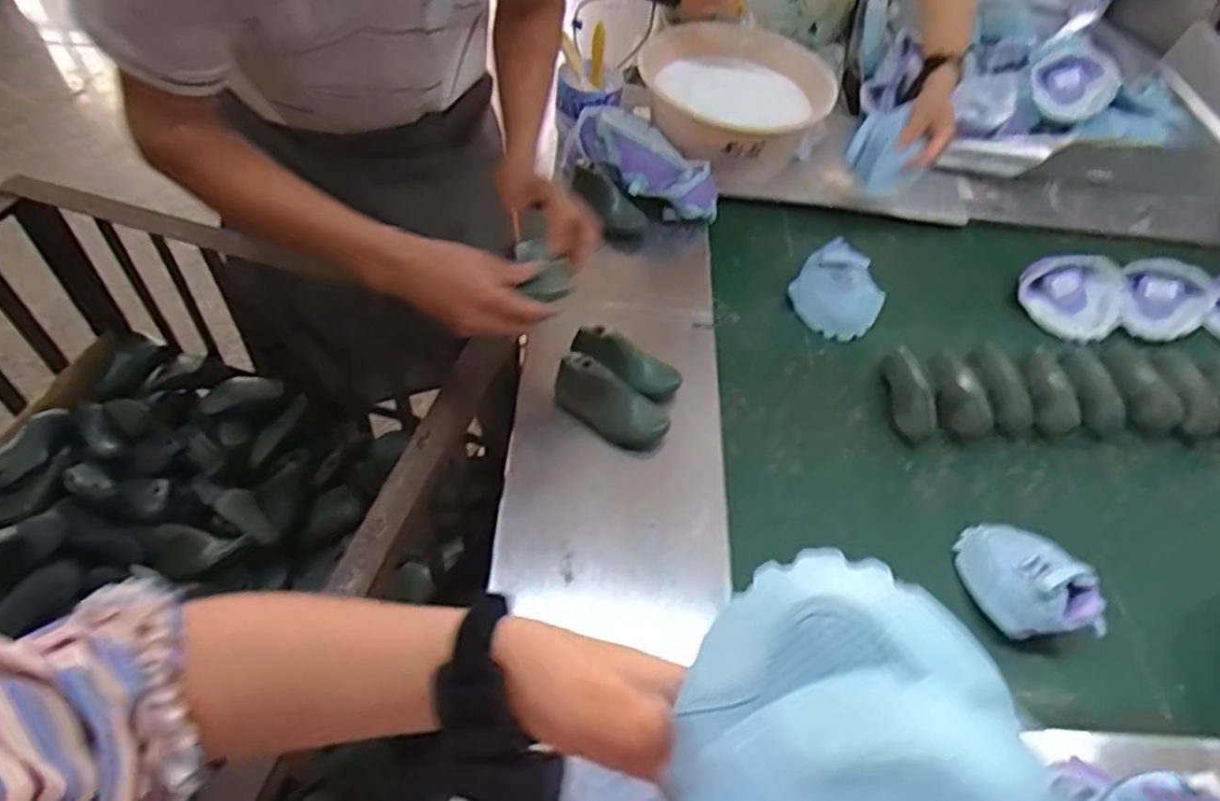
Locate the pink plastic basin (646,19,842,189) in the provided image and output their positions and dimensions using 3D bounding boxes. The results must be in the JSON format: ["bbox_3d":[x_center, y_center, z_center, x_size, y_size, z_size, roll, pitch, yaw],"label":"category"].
[{"bbox_3d":[0.198,-0.480,1.137,0.260,0.154,0.250,2,53,-3],"label":"pink plastic basin"}]

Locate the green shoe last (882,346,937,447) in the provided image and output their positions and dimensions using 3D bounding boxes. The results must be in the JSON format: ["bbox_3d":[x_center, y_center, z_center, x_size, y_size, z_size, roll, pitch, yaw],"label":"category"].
[{"bbox_3d":[0.390,-0.014,0.917,0.045,0.048,0.138,1,53,-4],"label":"green shoe last"}]

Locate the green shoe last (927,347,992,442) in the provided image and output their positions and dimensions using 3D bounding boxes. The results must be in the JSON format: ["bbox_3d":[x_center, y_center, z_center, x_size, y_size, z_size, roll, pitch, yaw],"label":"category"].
[{"bbox_3d":[0.443,-0.011,0.912,0.049,0.044,0.133,2,53,-3],"label":"green shoe last"}]

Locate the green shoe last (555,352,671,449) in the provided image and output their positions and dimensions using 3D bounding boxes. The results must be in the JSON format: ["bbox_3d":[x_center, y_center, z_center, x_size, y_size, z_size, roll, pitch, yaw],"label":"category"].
[{"bbox_3d":[-0.002,0.005,0.811,0.137,0.063,0.055,29,57,17],"label":"green shoe last"}]

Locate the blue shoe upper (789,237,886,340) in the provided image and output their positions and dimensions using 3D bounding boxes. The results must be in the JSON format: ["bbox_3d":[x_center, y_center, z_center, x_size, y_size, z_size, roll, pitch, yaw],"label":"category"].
[{"bbox_3d":[0.324,-0.156,1.000,0.120,0.068,0.118,31,57,18],"label":"blue shoe upper"}]

